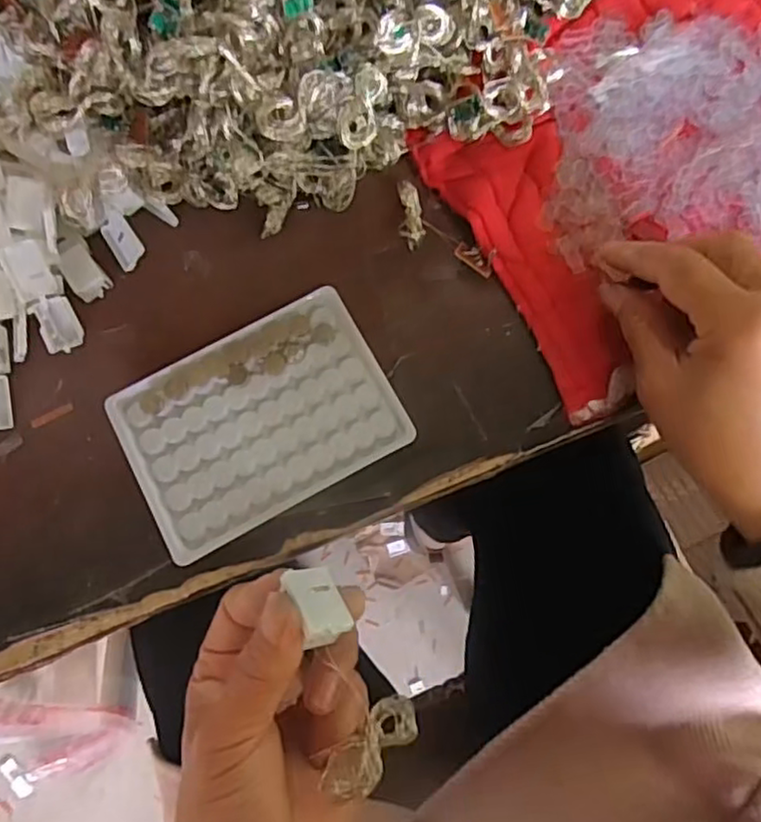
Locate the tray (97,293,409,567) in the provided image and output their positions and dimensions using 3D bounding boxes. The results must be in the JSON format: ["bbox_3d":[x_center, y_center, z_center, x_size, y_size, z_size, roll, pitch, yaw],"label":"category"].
[{"bbox_3d":[-0.061,0.003,0.338,0.129,0.006,0.096,-28,77,-5],"label":"tray"}]

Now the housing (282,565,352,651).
[{"bbox_3d":[-0.024,0.070,0.247,0.019,0.006,0.029,3,38,-31],"label":"housing"}]

